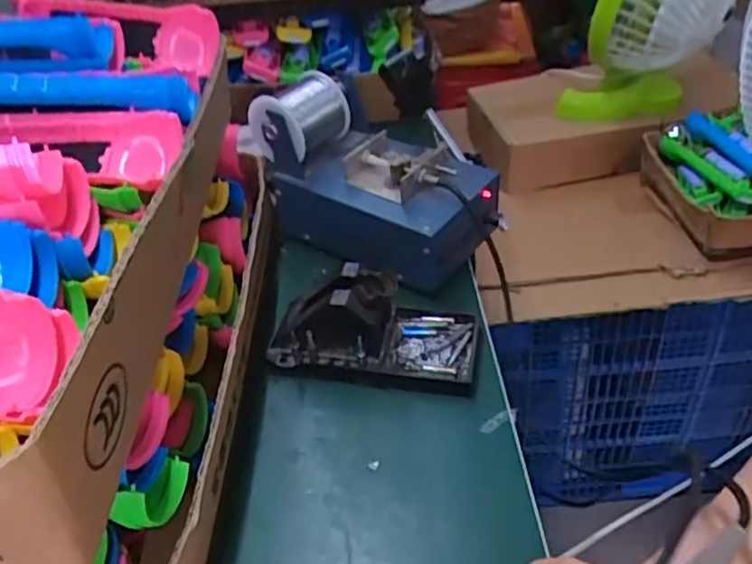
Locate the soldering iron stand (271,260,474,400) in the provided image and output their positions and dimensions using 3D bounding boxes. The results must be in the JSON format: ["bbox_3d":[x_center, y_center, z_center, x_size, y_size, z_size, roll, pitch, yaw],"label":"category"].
[{"bbox_3d":[-0.001,0.031,0.495,0.153,0.079,0.072,5,43,11],"label":"soldering iron stand"}]

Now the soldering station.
[{"bbox_3d":[-0.011,-0.097,0.589,0.222,0.138,0.098,25,49,29],"label":"soldering station"}]

